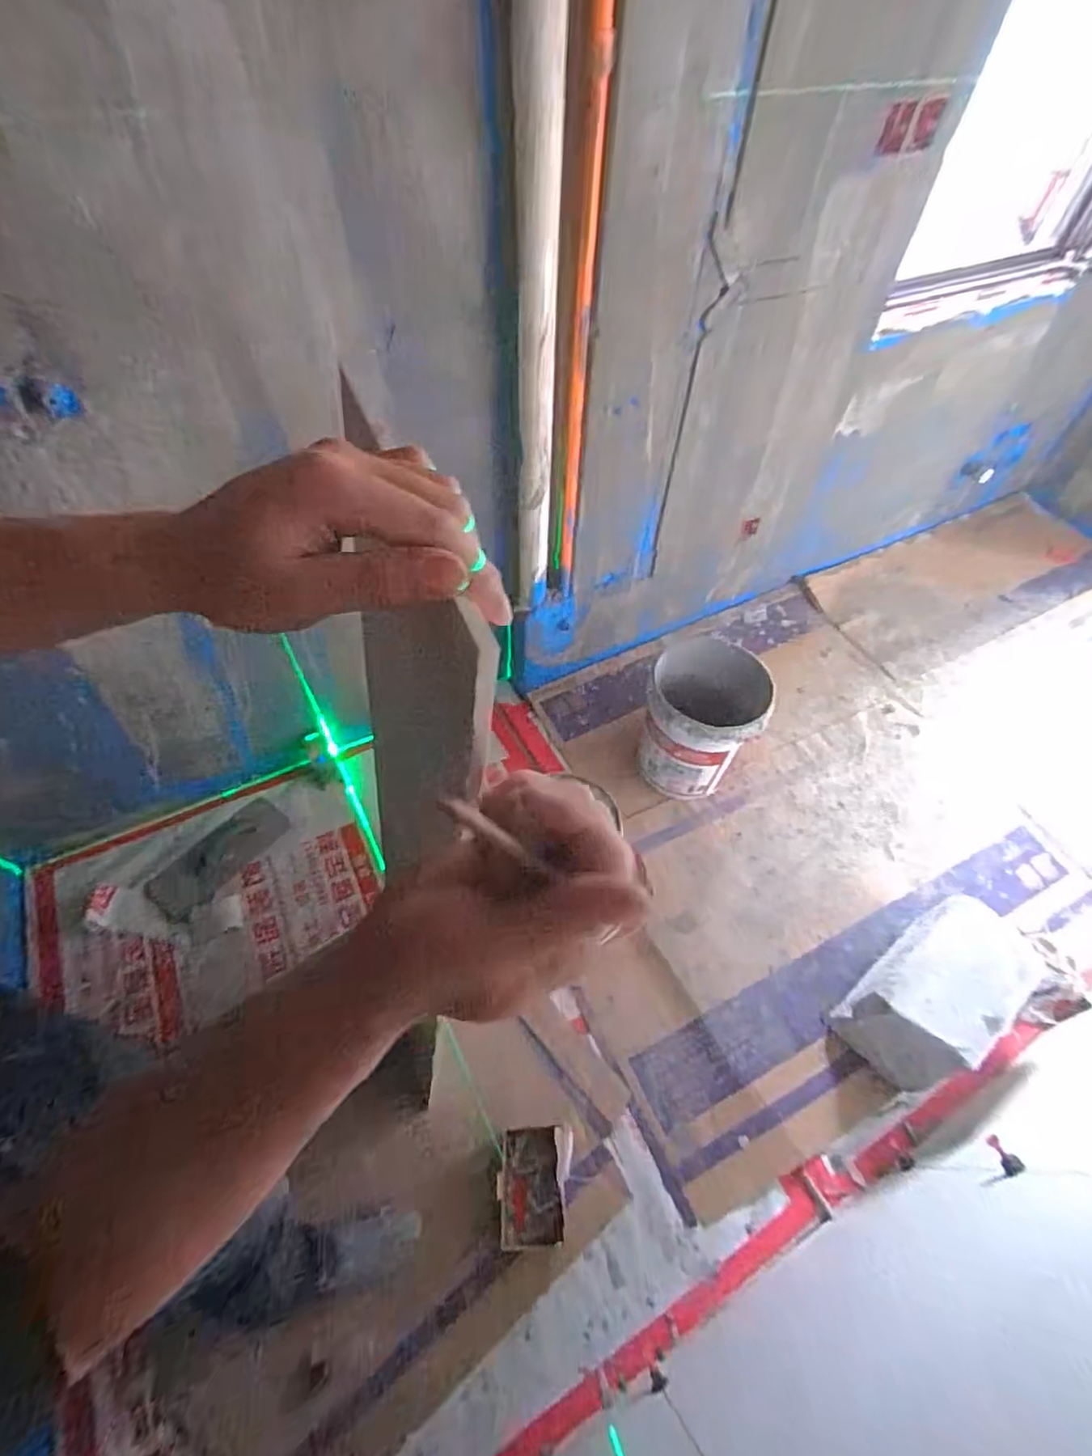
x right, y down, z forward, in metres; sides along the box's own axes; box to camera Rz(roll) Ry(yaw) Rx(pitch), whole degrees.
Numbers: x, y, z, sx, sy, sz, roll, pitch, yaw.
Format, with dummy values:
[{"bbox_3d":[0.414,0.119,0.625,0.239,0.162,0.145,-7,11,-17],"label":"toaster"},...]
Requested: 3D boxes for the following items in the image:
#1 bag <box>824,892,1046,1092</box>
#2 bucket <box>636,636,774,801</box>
[{"bbox_3d":[0.862,0.576,1.319,0.400,0.253,0.218,-32,62,-23],"label":"bag"},{"bbox_3d":[0.420,-0.034,1.641,0.291,0.330,0.339,13,55,6],"label":"bucket"}]

